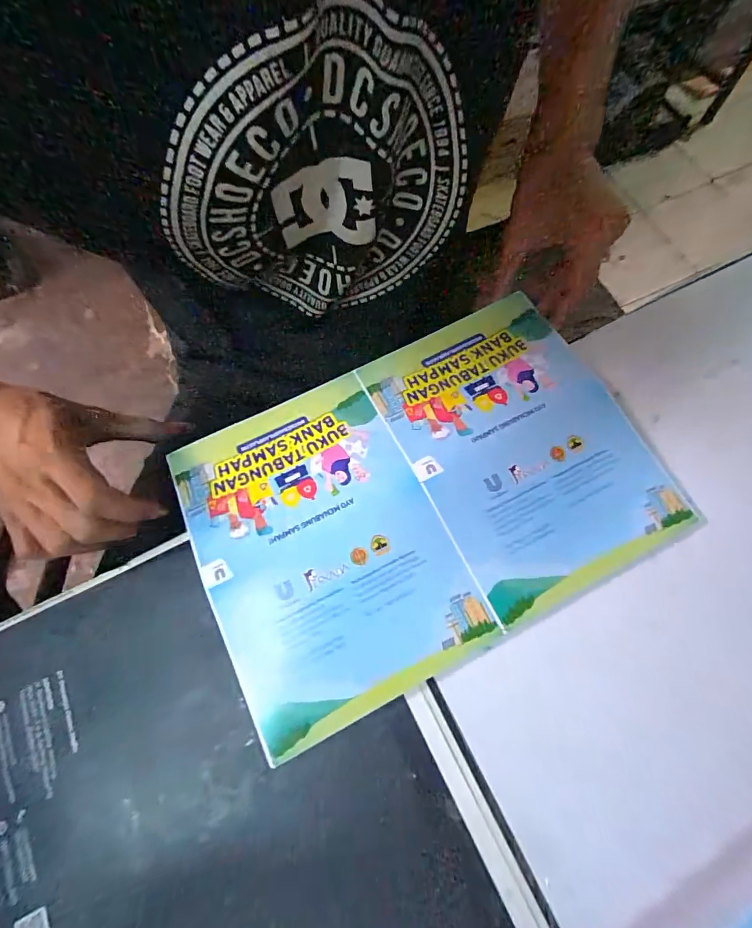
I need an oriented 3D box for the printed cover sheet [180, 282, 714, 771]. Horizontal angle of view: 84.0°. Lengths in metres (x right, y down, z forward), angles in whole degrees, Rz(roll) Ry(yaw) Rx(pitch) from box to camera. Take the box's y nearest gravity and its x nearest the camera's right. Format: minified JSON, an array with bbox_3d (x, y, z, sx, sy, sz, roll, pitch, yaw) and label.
[{"bbox_3d":[0.030,0.015,0.285,0.298,0.011,0.208,-25,71,-8],"label":"printed cover sheet"}]

